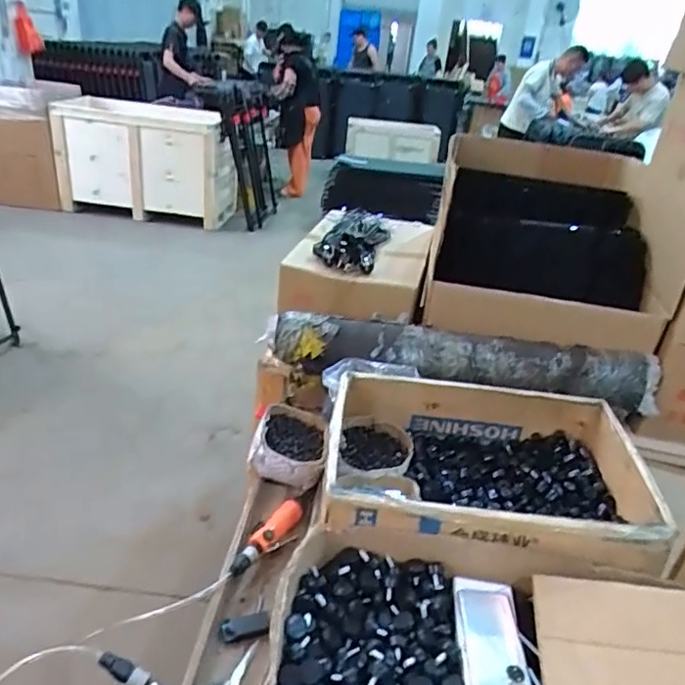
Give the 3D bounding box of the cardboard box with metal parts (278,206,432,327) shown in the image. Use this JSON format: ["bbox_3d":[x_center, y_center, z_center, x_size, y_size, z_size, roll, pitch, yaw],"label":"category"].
[{"bbox_3d":[0.055,-0.236,1.496,0.317,0.159,0.508,10,29,7],"label":"cardboard box with metal parts"}]

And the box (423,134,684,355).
[{"bbox_3d":[0.515,-0.276,1.475,0.535,0.345,0.572,10,29,6],"label":"box"}]

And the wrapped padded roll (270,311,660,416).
[{"bbox_3d":[0.265,0.024,1.261,0.862,0.115,0.135,7,28,0],"label":"wrapped padded roll"}]

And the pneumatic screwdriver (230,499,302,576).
[{"bbox_3d":[-0.129,0.334,0.988,0.029,0.042,0.191,21,31,24],"label":"pneumatic screwdriver"}]

